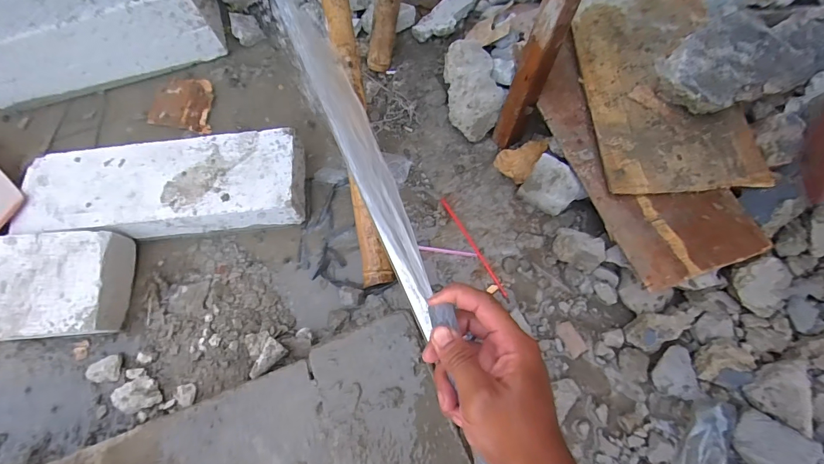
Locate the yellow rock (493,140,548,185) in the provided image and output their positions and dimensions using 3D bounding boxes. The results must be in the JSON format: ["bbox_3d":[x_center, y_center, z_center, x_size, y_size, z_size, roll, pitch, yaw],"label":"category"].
[{"bbox_3d":[0.244,-0.172,0.868,0.080,0.039,0.110,38,76,15],"label":"yellow rock"}]

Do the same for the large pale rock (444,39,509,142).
[{"bbox_3d":[0.146,-0.329,0.921,0.119,0.077,0.237,-5,70,1],"label":"large pale rock"}]

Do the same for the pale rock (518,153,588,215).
[{"bbox_3d":[0.288,-0.087,0.803,0.114,0.064,0.091,41,77,16],"label":"pale rock"}]

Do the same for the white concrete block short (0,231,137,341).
[{"bbox_3d":[-0.712,0.112,0.783,0.240,0.111,0.199,-6,70,0],"label":"white concrete block short"}]

